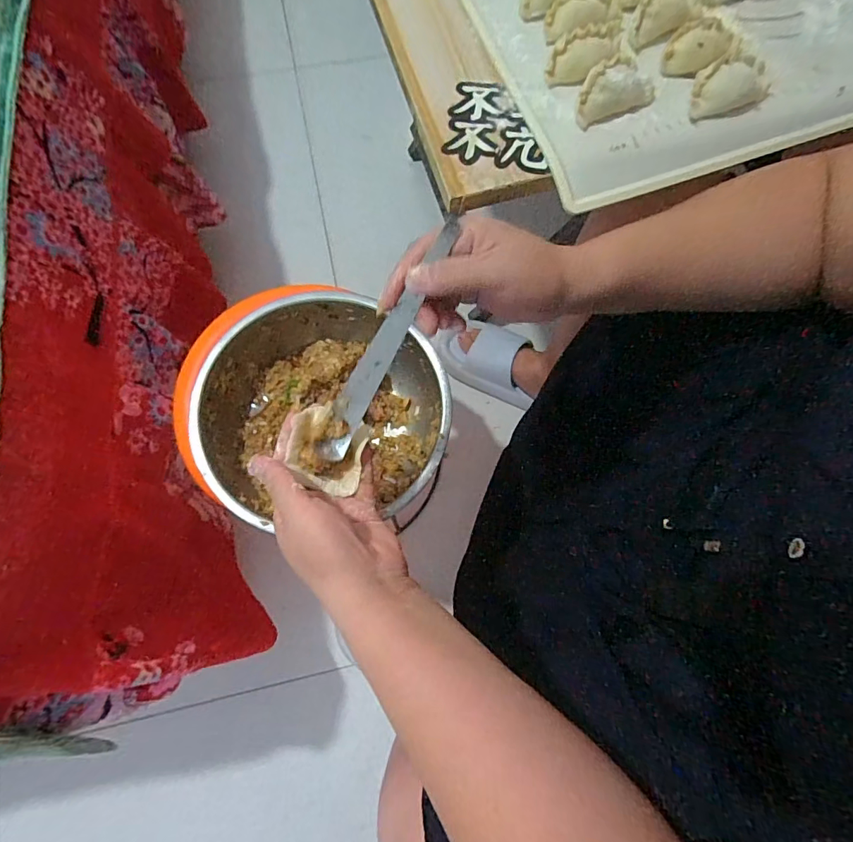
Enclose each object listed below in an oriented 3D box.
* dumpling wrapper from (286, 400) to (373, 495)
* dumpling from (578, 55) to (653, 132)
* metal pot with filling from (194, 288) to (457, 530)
[{"bbox_3d":[-0.071,0.019,0.331,0.051,0.031,0.054,16,76,3],"label":"dumpling wrapper"},{"bbox_3d":[0.127,-0.226,0.315,0.058,0.020,0.027,-23,77,-9],"label":"dumpling"},{"bbox_3d":[-0.096,-0.012,0.456,0.222,0.085,0.207,1,75,-3],"label":"metal pot with filling"}]

